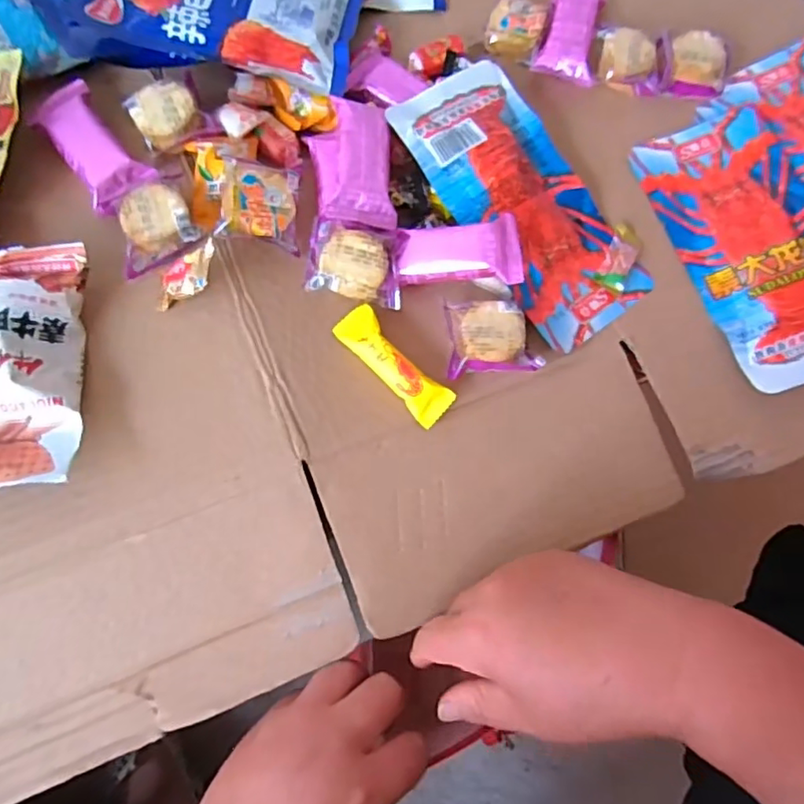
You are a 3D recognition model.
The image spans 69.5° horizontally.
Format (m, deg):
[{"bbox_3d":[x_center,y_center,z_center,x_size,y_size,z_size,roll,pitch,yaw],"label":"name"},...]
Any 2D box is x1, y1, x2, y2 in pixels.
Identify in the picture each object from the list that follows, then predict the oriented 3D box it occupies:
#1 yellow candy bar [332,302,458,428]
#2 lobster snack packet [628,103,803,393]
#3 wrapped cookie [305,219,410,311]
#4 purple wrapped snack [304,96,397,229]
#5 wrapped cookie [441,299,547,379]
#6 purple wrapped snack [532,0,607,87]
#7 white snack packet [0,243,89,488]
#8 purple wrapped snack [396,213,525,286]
[{"bbox_3d":[-0.005,-0.024,0.355,0.025,0.010,0.085,-42,79,-13],"label":"yellow candy bar"},{"bbox_3d":[0.247,-0.112,0.398,0.096,0.016,0.200,-17,75,-7],"label":"lobster snack packet"},{"bbox_3d":[-0.029,-0.087,0.366,0.056,0.022,0.047,4,96,-15],"label":"wrapped cookie"},{"bbox_3d":[-0.032,-0.153,0.374,0.050,0.022,0.083,-4,73,-3],"label":"purple wrapped snack"},{"bbox_3d":[0.057,-0.040,0.366,0.056,0.020,0.047,-1,73,-3],"label":"wrapped cookie"},{"bbox_3d":[0.129,-0.282,0.442,0.043,0.017,0.083,13,73,2],"label":"purple wrapped snack"},{"bbox_3d":[-0.218,-0.020,0.325,0.073,0.027,0.137,-3,73,-3],"label":"white snack packet"},{"bbox_3d":[0.035,-0.096,0.365,0.075,0.013,0.040,-8,84,14],"label":"purple wrapped snack"}]

